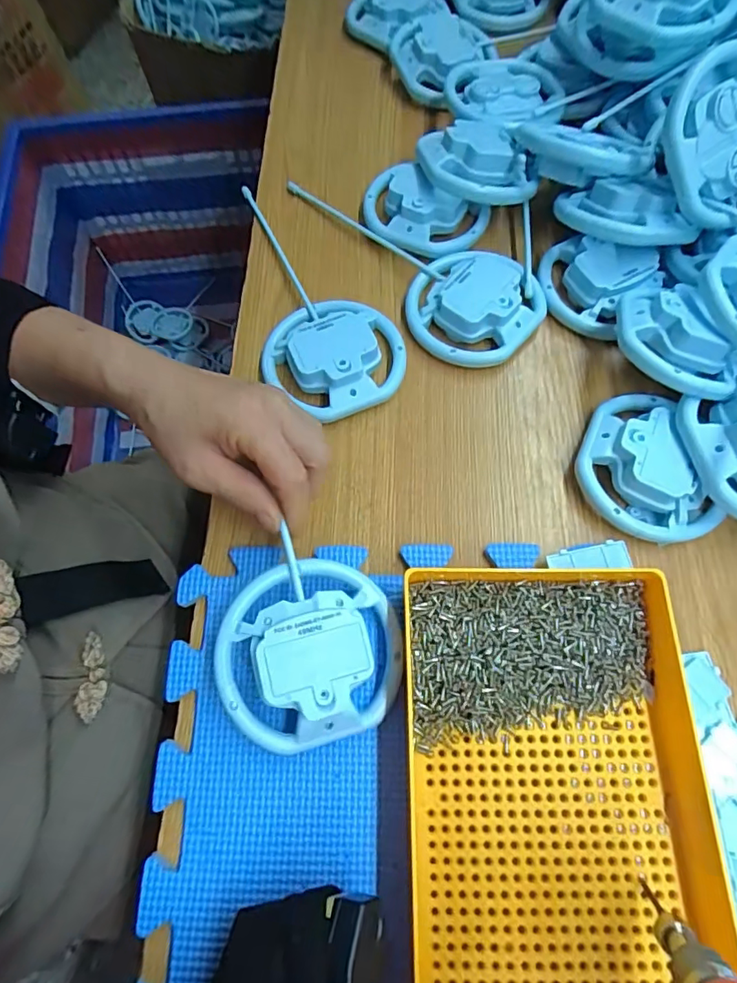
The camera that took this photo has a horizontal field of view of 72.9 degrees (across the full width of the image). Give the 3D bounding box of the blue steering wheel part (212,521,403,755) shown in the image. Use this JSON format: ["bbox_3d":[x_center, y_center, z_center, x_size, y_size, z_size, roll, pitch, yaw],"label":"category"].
[{"bbox_3d":[-0.032,0.090,0.276,0.098,0.033,0.101,-1,70,2],"label":"blue steering wheel part"}]

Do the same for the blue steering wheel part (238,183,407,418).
[{"bbox_3d":[-0.060,-0.159,0.387,0.104,0.033,0.239,-27,71,-7],"label":"blue steering wheel part"}]

